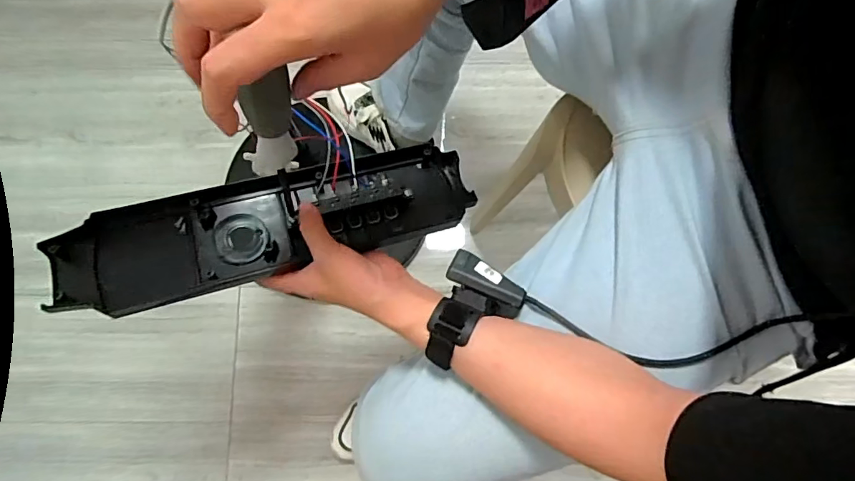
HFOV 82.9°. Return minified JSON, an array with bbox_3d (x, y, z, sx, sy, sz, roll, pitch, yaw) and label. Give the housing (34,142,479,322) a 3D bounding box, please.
[{"bbox_3d":[-0.134,-0.016,0.441,0.357,0.033,0.102,-16,79,-16],"label":"housing"}]

